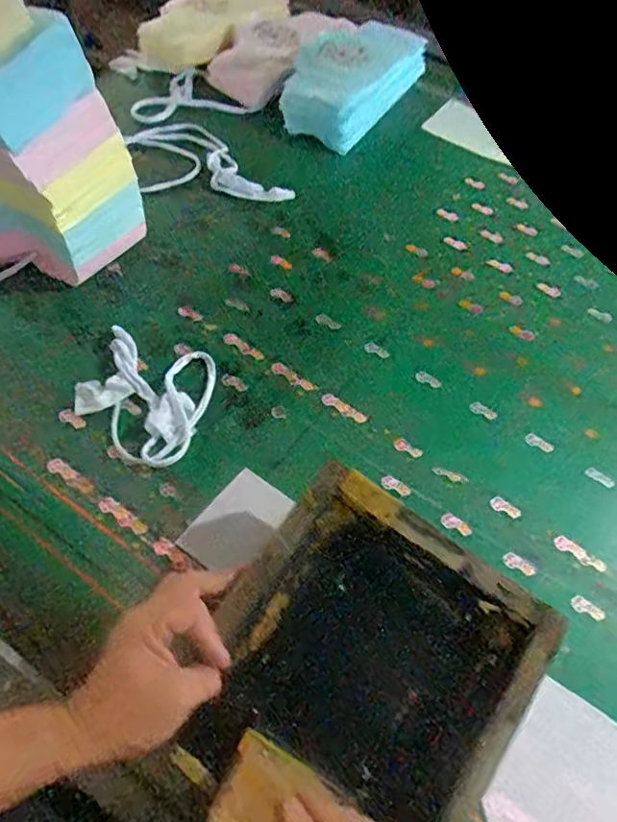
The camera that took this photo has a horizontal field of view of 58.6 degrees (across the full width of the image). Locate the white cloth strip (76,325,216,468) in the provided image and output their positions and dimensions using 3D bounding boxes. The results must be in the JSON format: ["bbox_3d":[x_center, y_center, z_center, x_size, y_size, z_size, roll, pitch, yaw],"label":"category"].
[{"bbox_3d":[-0.194,-0.017,0.644,0.147,0.025,0.160,13,58,3],"label":"white cloth strip"}]

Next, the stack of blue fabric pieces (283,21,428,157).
[{"bbox_3d":[0.081,-0.597,0.983,0.151,0.090,0.346,27,55,11],"label":"stack of blue fabric pieces"}]

